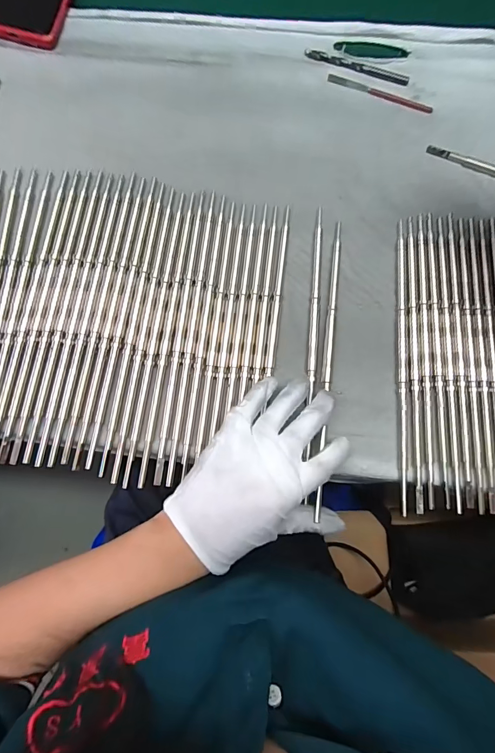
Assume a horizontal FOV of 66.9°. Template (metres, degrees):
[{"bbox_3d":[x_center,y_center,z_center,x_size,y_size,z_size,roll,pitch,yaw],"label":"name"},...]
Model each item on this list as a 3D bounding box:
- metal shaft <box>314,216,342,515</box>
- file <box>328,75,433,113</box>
[{"bbox_3d":[0.071,-0.020,0.325,0.008,0.008,0.251,7,77,-2],"label":"metal shaft"},{"bbox_3d":[0.133,-0.284,0.377,0.108,0.004,0.011,20,82,0],"label":"file"}]

